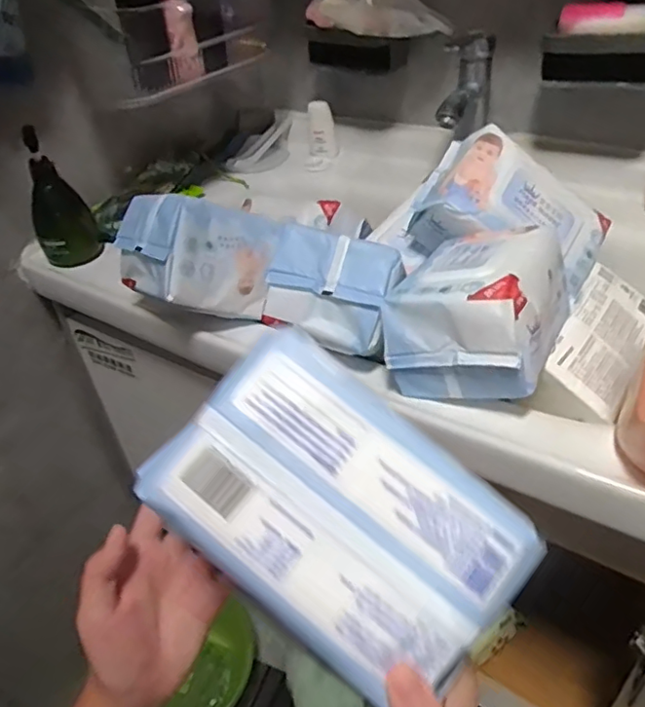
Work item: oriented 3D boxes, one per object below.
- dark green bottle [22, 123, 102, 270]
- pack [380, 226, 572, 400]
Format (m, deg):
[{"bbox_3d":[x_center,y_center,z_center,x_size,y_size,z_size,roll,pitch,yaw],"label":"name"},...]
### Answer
[{"bbox_3d":[-0.305,-0.175,0.656,0.066,0.139,0.055,-21,41,-18],"label":"dark green bottle"},{"bbox_3d":[0.130,-0.039,0.470,0.121,0.100,0.163,3,28,32],"label":"pack"}]

